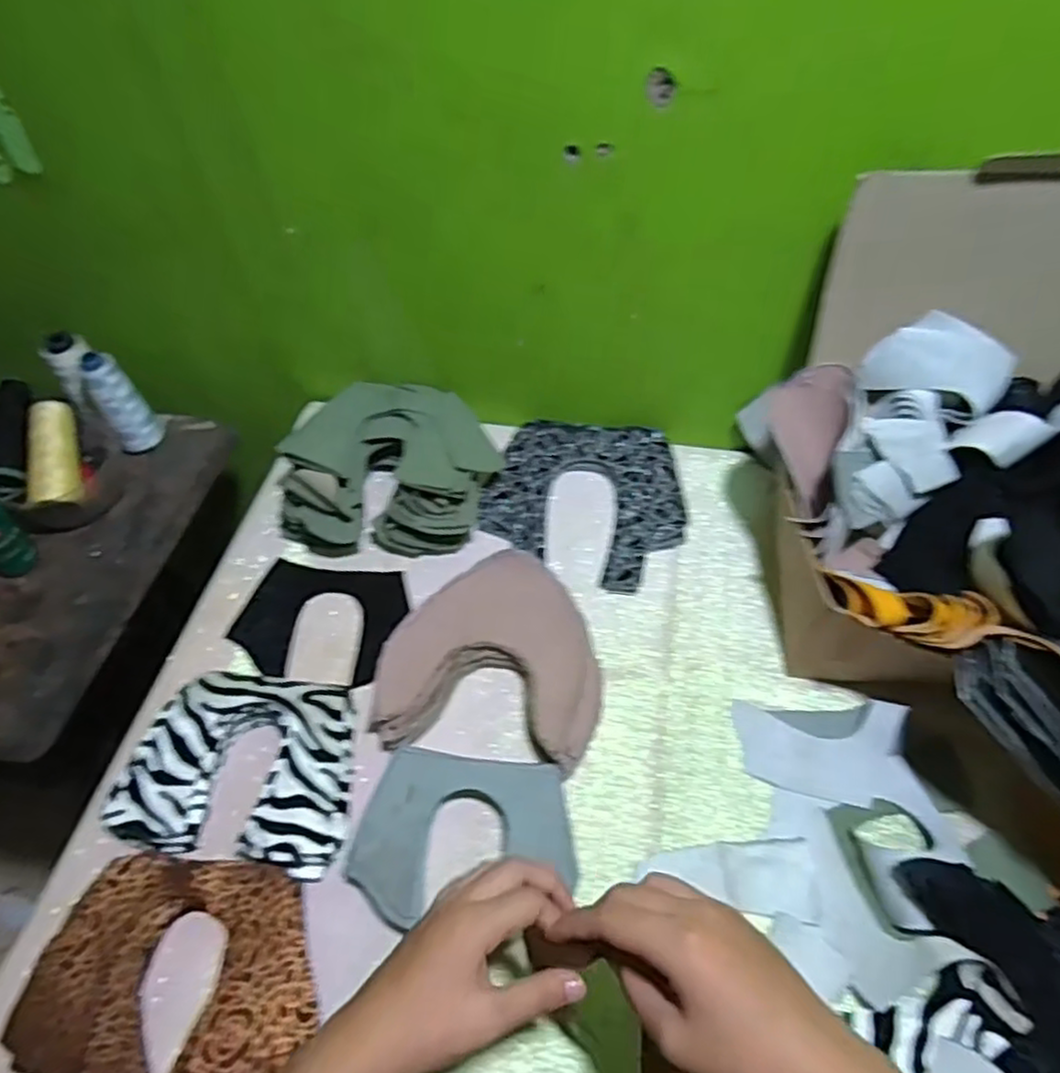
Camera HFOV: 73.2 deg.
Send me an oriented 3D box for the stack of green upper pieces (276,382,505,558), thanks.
[{"bbox_3d":[-0.136,-0.069,0.693,0.201,0.079,0.160,-3,53,1],"label":"stack of green upper pieces"}]

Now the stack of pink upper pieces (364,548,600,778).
[{"bbox_3d":[-0.028,0.093,0.597,0.173,0.030,0.175,4,54,7],"label":"stack of pink upper pieces"}]

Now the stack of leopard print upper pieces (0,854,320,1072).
[{"bbox_3d":[-0.228,0.287,0.468,0.179,0.033,0.135,6,54,8],"label":"stack of leopard print upper pieces"}]

